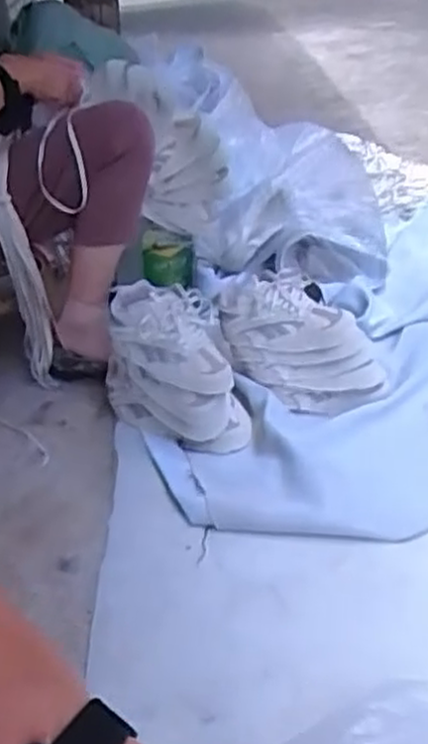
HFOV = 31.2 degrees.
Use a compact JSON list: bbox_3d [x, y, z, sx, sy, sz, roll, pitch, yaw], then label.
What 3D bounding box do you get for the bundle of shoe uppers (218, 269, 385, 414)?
[{"bbox_3d":[0.143,-0.049,1.297,0.289,0.159,0.126,12,35,19],"label":"bundle of shoe uppers"}]

